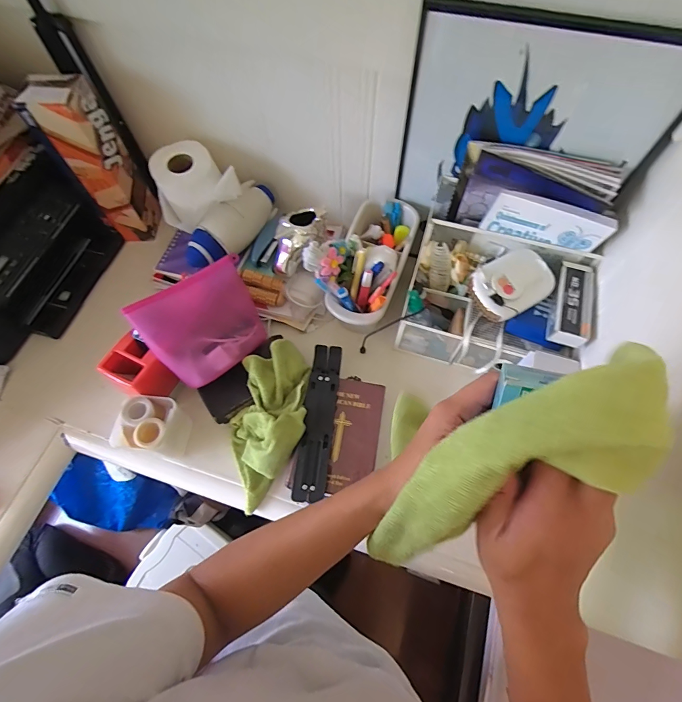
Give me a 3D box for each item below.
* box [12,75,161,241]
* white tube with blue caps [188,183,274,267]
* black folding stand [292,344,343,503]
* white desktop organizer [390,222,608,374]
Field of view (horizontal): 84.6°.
[{"bbox_3d":[-0.425,-0.331,0.677,0.086,0.293,0.110,1,63,2],"label":"box"},{"bbox_3d":[-0.193,-0.228,0.664,0.066,0.058,0.202,32,68,16],"label":"white tube with blue caps"},{"bbox_3d":[-0.033,0.097,0.553,0.045,0.011,0.228,5,64,4],"label":"black folding stand"},{"bbox_3d":[0.232,-0.072,0.585,0.253,0.151,0.158,19,65,10],"label":"white desktop organizer"}]

